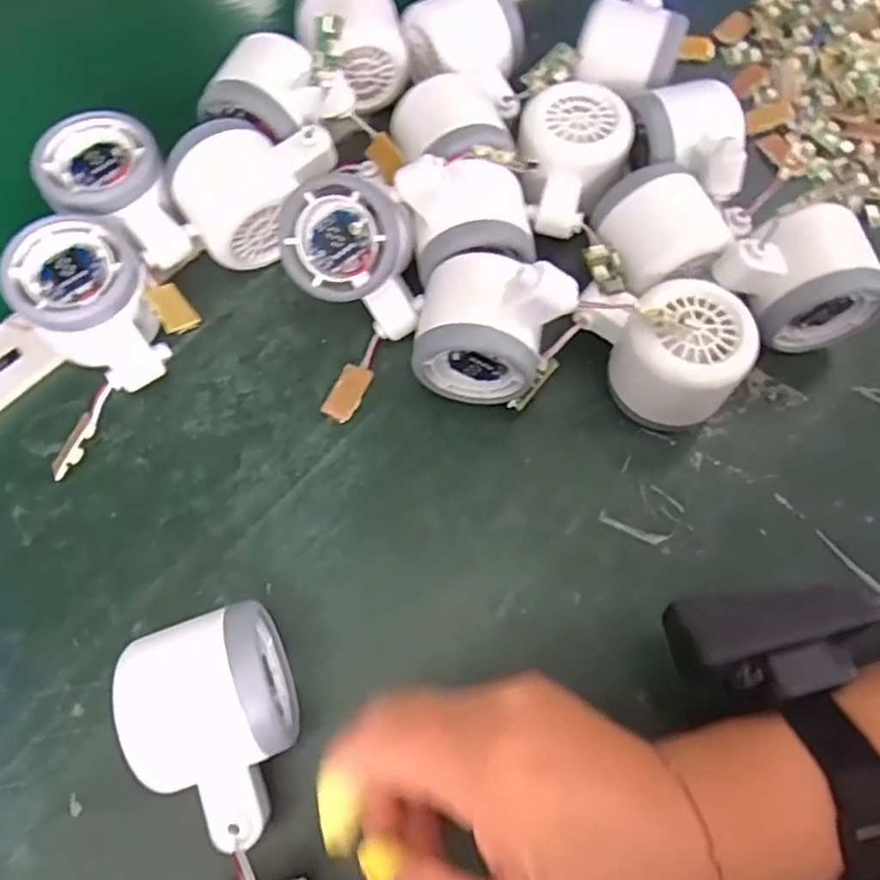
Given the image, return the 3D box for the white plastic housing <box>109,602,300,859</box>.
[{"bbox_3d":[-0.086,0.112,0.266,0.054,0.061,0.081,-16,69,-8],"label":"white plastic housing"}]

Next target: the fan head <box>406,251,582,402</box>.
[{"bbox_3d":[0.024,-0.058,0.320,0.065,0.070,0.054,7,68,1],"label":"fan head"}]

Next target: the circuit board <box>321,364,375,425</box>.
[{"bbox_3d":[-0.047,-0.024,0.350,0.016,0.004,0.033,23,69,8],"label":"circuit board"}]

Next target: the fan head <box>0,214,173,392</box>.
[{"bbox_3d":[-0.167,-0.062,0.335,0.056,0.052,0.082,-31,72,-13],"label":"fan head"}]

